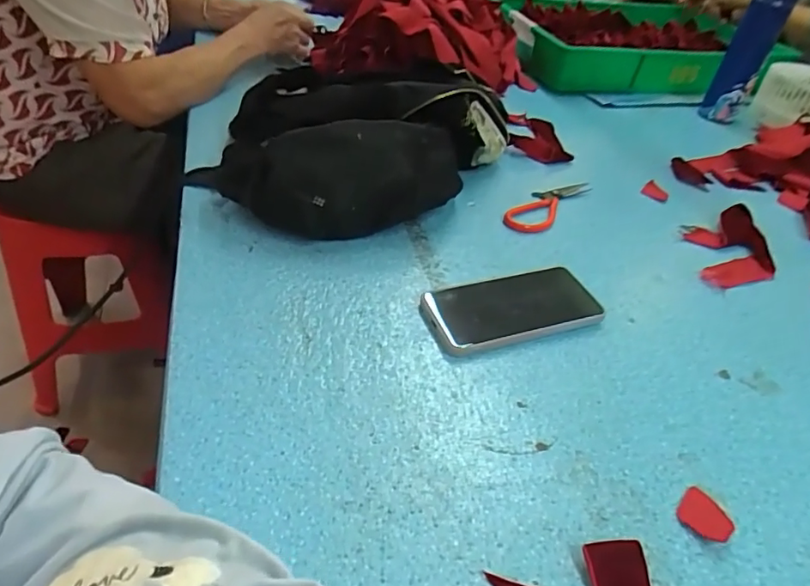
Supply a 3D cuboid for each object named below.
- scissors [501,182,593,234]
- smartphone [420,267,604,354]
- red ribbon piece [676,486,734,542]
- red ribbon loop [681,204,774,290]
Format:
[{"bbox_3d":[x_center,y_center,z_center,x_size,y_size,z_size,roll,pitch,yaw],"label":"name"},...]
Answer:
[{"bbox_3d":[0.180,-0.114,0.667,0.049,0.005,0.171,32,47,25],"label":"scissors"},{"bbox_3d":[0.102,0.013,0.505,0.164,0.015,0.080,-9,44,-17],"label":"smartphone"},{"bbox_3d":[0.208,0.155,0.369,0.033,0.004,0.035,-27,52,-33],"label":"red ribbon piece"},{"bbox_3d":[0.381,-0.057,0.625,0.091,0.021,0.145,9,41,2],"label":"red ribbon loop"}]

